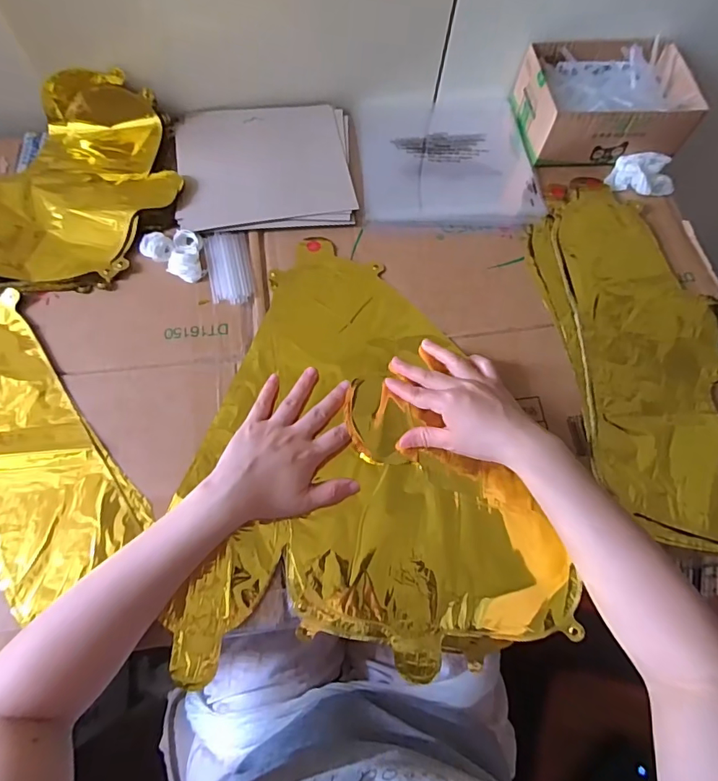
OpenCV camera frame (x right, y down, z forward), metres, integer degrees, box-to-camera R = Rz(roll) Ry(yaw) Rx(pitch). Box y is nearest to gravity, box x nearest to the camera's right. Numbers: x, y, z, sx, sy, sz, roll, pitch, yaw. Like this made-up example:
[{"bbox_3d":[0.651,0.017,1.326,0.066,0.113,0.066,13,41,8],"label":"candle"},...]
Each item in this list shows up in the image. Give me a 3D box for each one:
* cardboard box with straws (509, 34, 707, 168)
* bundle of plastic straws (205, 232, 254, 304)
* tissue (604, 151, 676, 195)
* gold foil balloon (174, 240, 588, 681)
[{"bbox_3d":[0.295,-0.350,0.561,0.188,0.065,0.140,-6,70,-5],"label":"cardboard box with straws"},{"bbox_3d":[-0.139,-0.134,0.503,0.046,0.005,0.090,-10,70,-6],"label":"bundle of plastic straws"},{"bbox_3d":[0.343,-0.259,0.559,0.077,0.024,0.045,2,69,-2],"label":"tissue"},{"bbox_3d":[-0.008,0.048,0.454,0.329,0.022,0.405,-8,70,-6],"label":"gold foil balloon"}]

